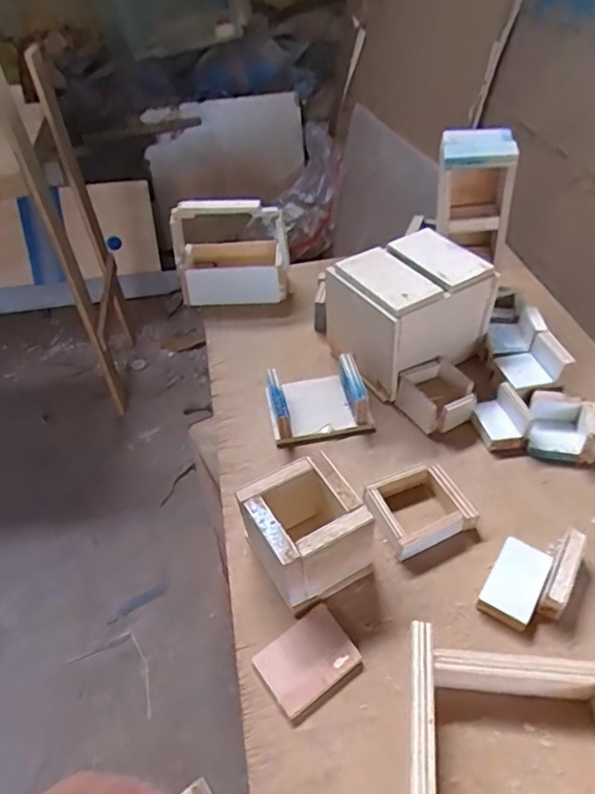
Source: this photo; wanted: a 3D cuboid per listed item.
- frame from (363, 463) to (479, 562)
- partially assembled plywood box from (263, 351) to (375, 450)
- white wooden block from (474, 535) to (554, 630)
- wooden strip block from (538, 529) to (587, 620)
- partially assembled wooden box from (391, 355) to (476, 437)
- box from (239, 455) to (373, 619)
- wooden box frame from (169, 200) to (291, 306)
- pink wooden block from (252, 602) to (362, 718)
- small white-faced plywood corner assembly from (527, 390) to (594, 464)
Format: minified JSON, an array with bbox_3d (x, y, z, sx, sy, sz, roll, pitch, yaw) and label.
[{"bbox_3d":[0.126,0.114,0.575,0.092,0.027,0.081,-21,45,-16],"label":"frame"},{"bbox_3d":[0.023,-0.001,0.686,0.121,0.050,0.104,-9,43,-3],"label":"partially assembled plywood box"},{"bbox_3d":[0.201,0.171,0.510,0.043,0.019,0.080,24,50,27],"label":"white wooden block"},{"bbox_3d":[0.242,0.162,0.509,0.019,0.032,0.081,23,50,27],"label":"wooden strip block"},{"bbox_3d":[0.169,0.001,0.675,0.086,0.043,0.079,-24,46,-19],"label":"partially assembled wooden box"},{"bbox_3d":[0.007,0.128,0.525,0.098,0.089,0.097,-26,47,-20],"label":"box"},{"bbox_3d":[-0.100,-0.225,0.846,0.161,0.155,0.094,-5,43,0],"label":"wooden box frame"},{"bbox_3d":[0.009,0.225,0.478,0.079,0.015,0.060,-30,48,-24],"label":"pink wooden block"},{"bbox_3d":[0.300,0.035,0.630,0.070,0.045,0.067,10,45,16],"label":"small white-faced plywood corner assembly"}]

